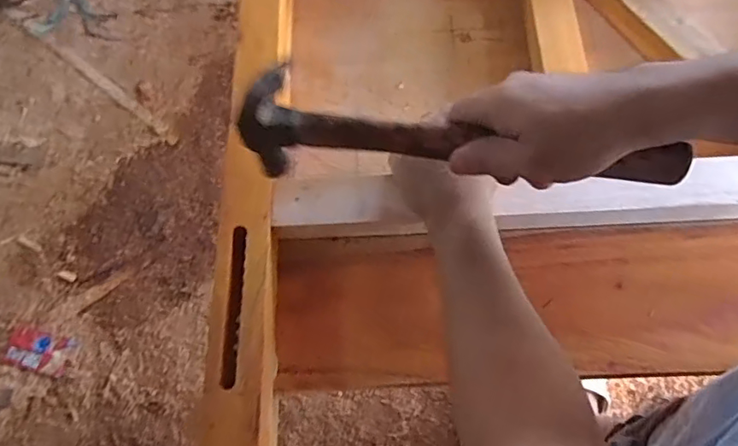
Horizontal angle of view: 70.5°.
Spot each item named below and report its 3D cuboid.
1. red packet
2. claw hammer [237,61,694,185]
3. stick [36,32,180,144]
[{"bbox_3d":[-0.891,0.345,1.407,0.175,0.012,0.100,13,70,4],"label":"red packet"},{"bbox_3d":[0.063,-0.059,0.399,0.328,0.099,0.033,8,69,8],"label":"claw hammer"},{"bbox_3d":[-0.858,-0.448,1.711,0.649,0.019,0.043,37,73,12],"label":"stick"}]

